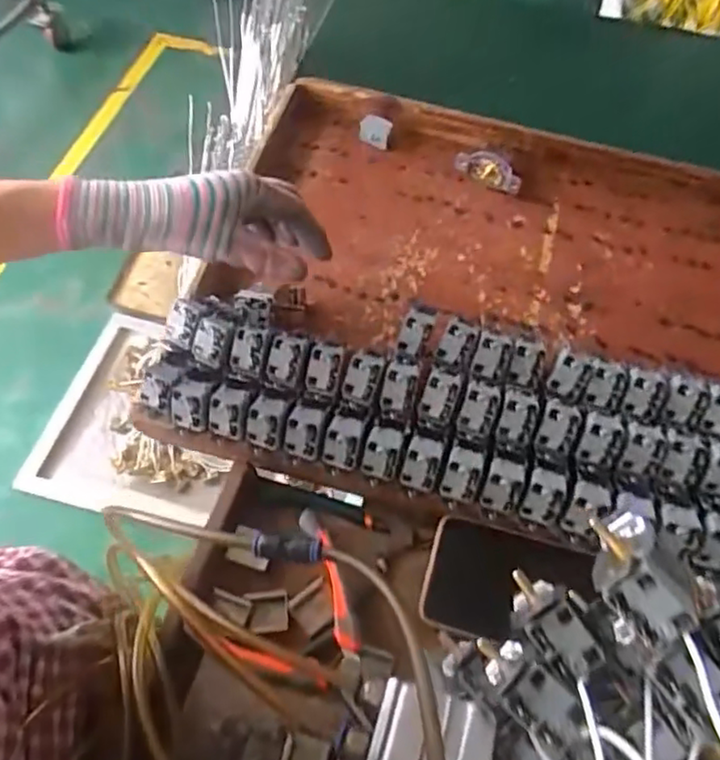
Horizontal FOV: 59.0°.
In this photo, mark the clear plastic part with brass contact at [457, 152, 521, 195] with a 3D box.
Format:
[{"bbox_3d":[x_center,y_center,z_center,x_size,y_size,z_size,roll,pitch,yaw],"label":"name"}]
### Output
[{"bbox_3d":[0.124,-0.202,0.618,0.065,0.027,0.021,23,62,11],"label":"clear plastic part with brass contact"}]

